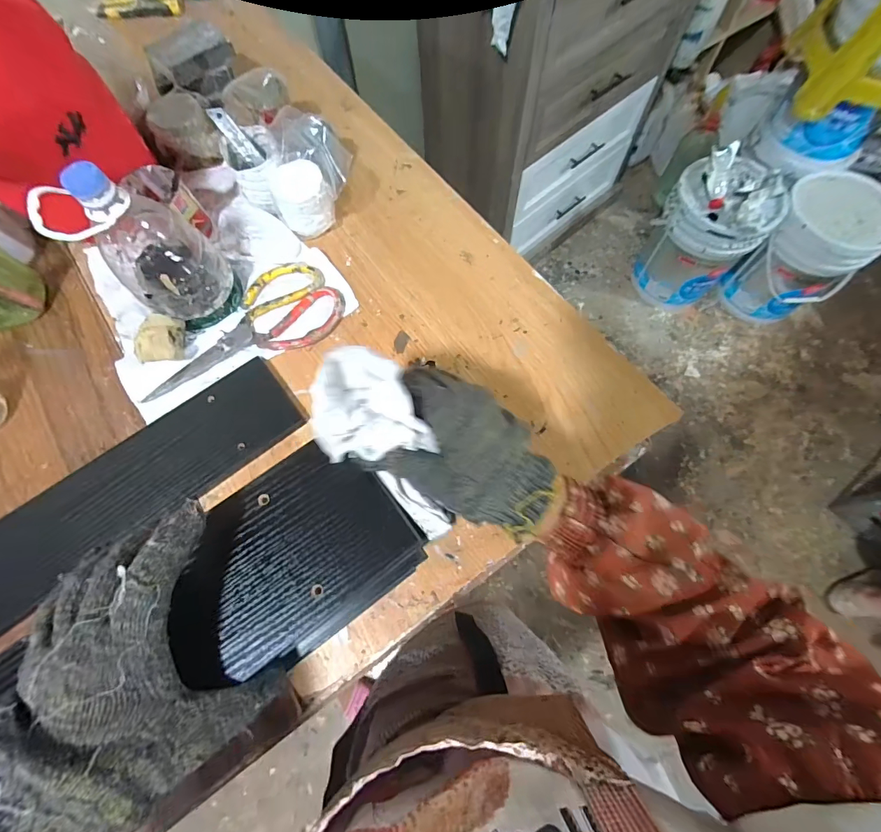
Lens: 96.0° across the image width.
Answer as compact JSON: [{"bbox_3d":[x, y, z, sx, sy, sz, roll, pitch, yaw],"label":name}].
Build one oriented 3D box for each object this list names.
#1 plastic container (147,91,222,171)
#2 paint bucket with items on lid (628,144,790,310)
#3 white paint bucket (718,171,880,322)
[{"bbox_3d":[-0.353,-0.384,0.544,0.081,0.061,0.074,-35,73,-11],"label":"plastic container"},{"bbox_3d":[0.859,-0.591,1.319,0.301,0.412,0.320,0,69,1],"label":"paint bucket with items on lid"},{"bbox_3d":[1.152,-0.506,1.287,0.286,0.392,0.300,0,69,1],"label":"white paint bucket"}]

